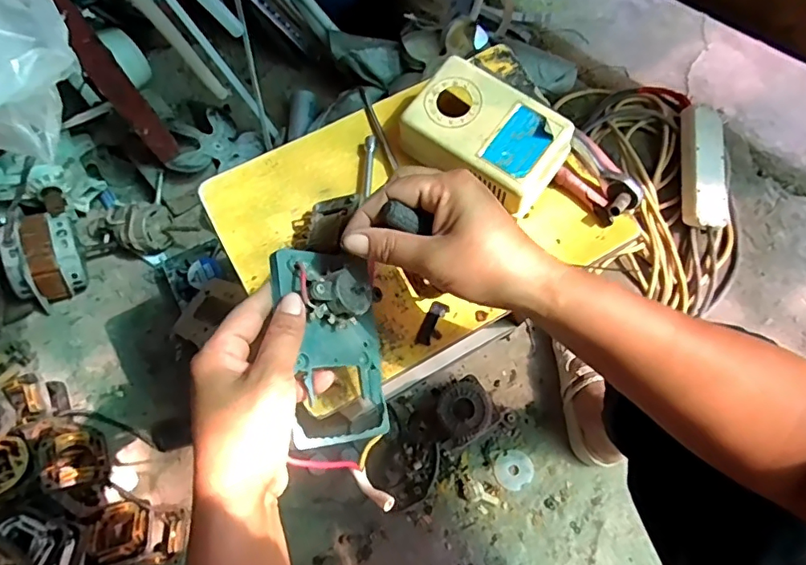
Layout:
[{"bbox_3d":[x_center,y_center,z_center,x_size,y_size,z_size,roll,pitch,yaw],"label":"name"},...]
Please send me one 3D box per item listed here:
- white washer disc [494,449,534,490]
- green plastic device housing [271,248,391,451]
[{"bbox_3d":[0.171,0.289,0.819,0.056,0.010,0.056,0,71,-1],"label":"white washer disc"},{"bbox_3d":[-0.038,0.042,0.358,0.091,0.042,0.130,8,72,-45],"label":"green plastic device housing"}]

